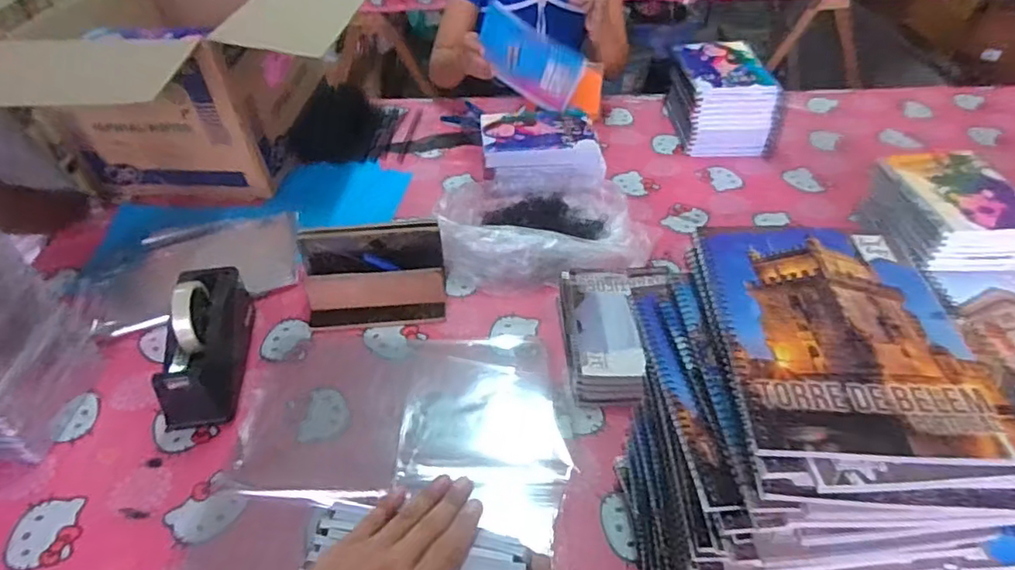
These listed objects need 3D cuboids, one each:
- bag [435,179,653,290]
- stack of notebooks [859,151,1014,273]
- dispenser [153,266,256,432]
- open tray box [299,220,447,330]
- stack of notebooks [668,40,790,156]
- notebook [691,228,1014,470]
[{"bbox_3d":[0.057,-0.097,0.953,0.315,0.080,0.225,4,44,4],"label":"bag"},{"bbox_3d":[0.651,-0.094,0.896,0.174,0.127,0.206,-1,44,-1],"label":"stack of notebooks"},{"bbox_3d":[-0.389,0.070,0.756,0.082,0.113,0.209,-4,44,-5],"label":"dispenser"},{"bbox_3d":[-0.189,-0.013,0.843,0.197,0.143,0.036,-4,24,-3],"label":"open tray box"},{"bbox_3d":[0.422,-0.372,1.191,0.168,0.143,0.229,-4,44,-4],"label":"stack of notebooks"},{"bbox_3d":[0.213,0.026,0.384,0.149,0.010,0.191,1,44,1],"label":"notebook"}]

